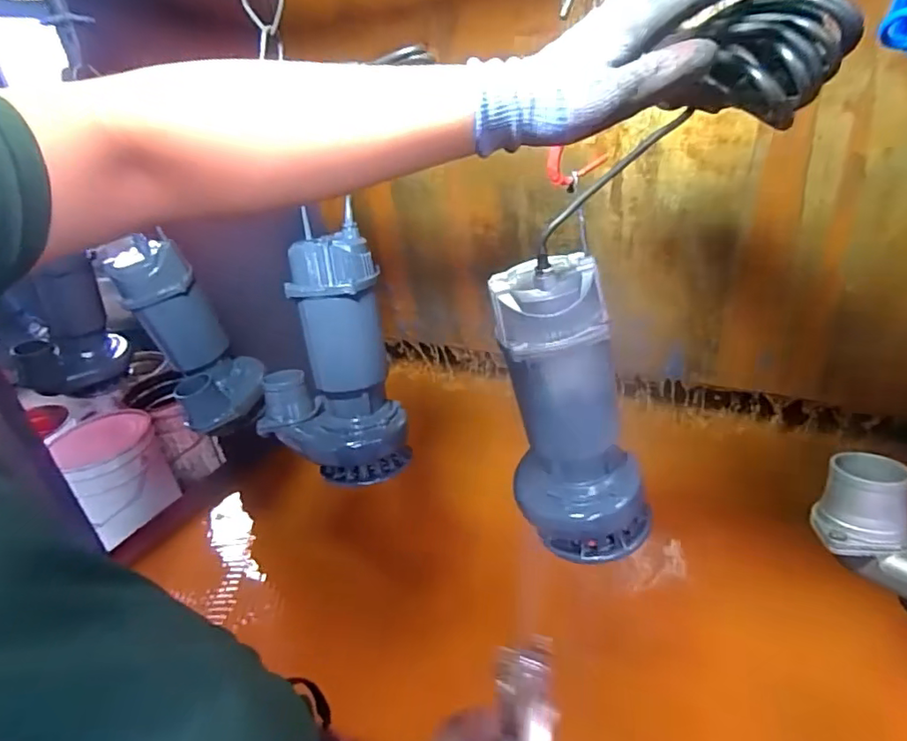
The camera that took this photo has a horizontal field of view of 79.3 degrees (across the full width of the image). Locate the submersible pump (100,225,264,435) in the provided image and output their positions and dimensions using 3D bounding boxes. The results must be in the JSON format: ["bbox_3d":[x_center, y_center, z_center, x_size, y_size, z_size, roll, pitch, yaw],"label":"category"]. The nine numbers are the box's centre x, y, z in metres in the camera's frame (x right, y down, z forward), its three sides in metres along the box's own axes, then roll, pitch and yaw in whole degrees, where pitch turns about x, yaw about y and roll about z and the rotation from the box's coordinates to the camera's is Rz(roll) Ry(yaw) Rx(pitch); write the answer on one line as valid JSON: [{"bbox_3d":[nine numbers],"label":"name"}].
[{"bbox_3d":[-0.488,-0.055,1.050,0.202,0.351,0.184,-21,32,-23],"label":"submersible pump"}]

